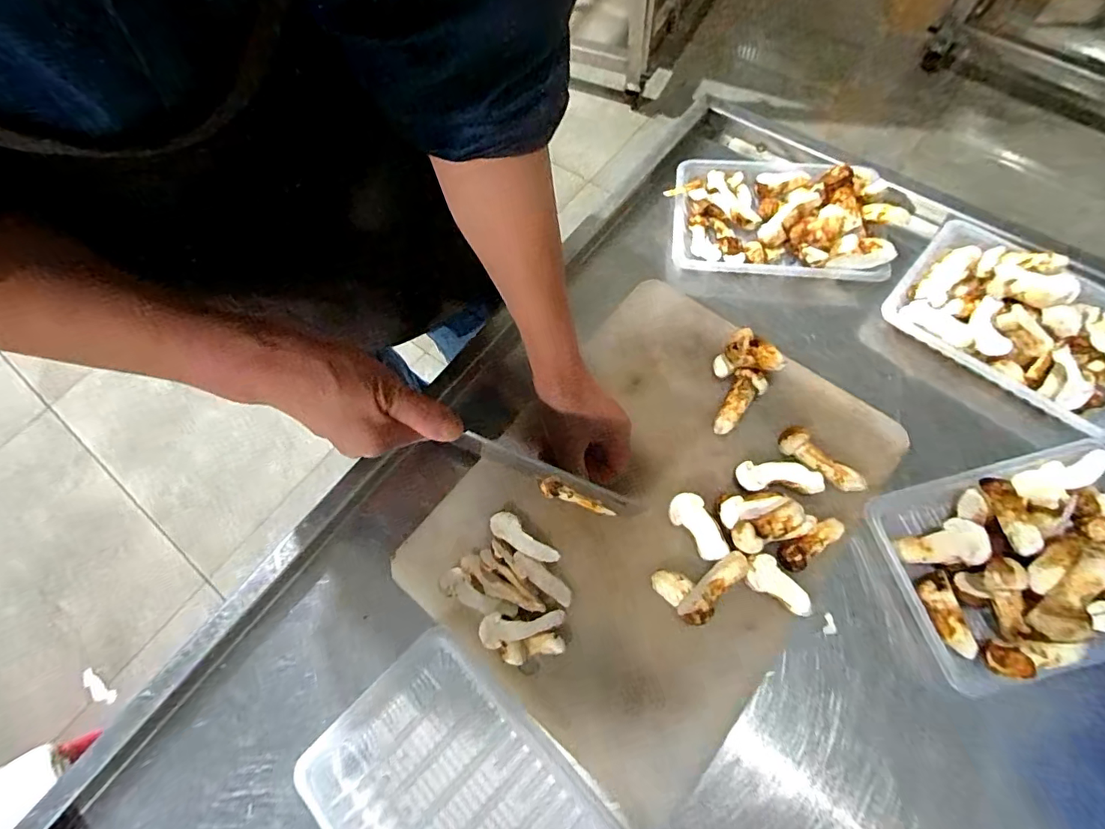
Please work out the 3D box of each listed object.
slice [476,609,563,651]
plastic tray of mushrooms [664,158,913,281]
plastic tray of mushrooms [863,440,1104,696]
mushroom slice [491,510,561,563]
[{"bbox_3d":[-0.024,0.165,0.391,0.067,0.004,0.025,-11,91,-18],"label":"slice"},{"bbox_3d":[0.238,-0.213,0.514,0.225,0.048,0.142,8,69,7],"label":"plastic tray of mushrooms"},{"bbox_3d":[0.374,0.109,0.377,0.209,0.069,0.150,-14,67,-2],"label":"plastic tray of mushrooms"},{"bbox_3d":[-0.024,0.105,0.420,0.064,0.009,0.022,34,73,2],"label":"mushroom slice"}]

